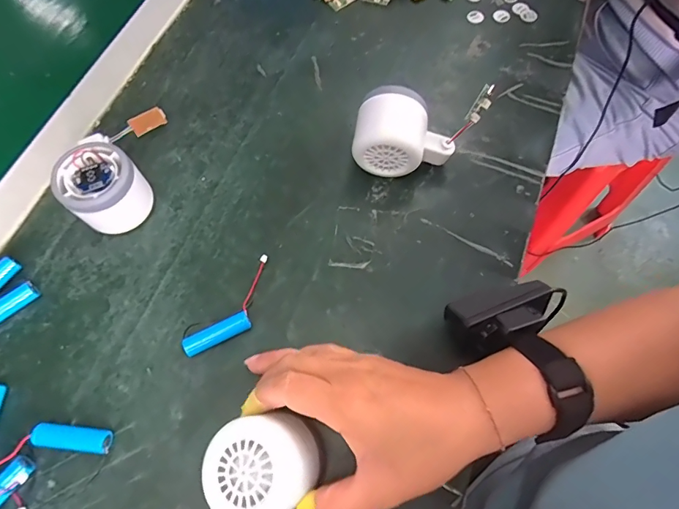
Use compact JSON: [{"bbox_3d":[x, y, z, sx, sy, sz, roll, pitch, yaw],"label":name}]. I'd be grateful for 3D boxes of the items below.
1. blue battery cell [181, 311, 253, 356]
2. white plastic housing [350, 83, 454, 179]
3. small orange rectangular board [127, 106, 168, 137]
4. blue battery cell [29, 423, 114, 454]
[{"bbox_3d":[-0.092,0.061,0.321,0.050,0.013,0.015,-25,69,-9],"label":"blue battery cell"},{"bbox_3d":[0.056,-0.100,0.359,0.082,0.057,0.058,15,69,7],"label":"white plastic housing"},{"bbox_3d":[-0.174,-0.122,0.386,0.032,0.016,0.005,-40,29,-25],"label":"small orange rectangular board"},{"bbox_3d":[-0.186,0.128,0.295,0.052,0.013,0.014,5,68,4],"label":"blue battery cell"}]

